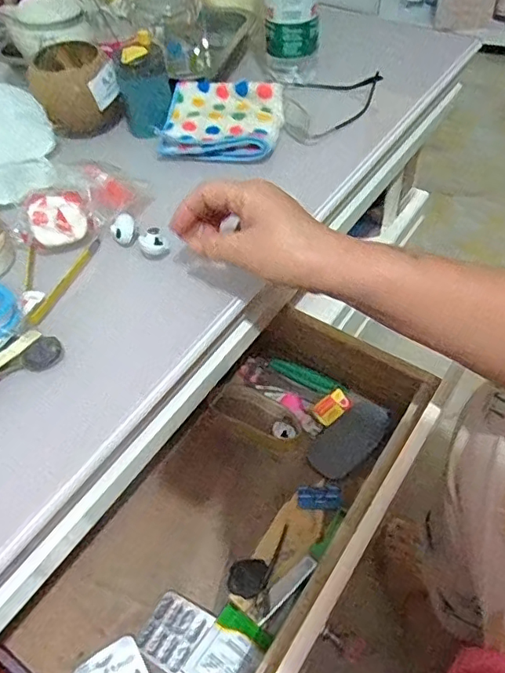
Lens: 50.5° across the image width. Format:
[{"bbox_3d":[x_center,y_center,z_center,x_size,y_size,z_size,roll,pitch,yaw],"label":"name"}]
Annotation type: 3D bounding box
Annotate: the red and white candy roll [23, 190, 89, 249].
[{"bbox_3d":[-0.171,-0.101,0.463,0.051,0.037,0.031,-8,51,-4],"label":"red and white candy roll"}]

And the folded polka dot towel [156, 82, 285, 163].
[{"bbox_3d":[-0.032,-0.236,0.578,0.122,0.030,0.109,7,51,9],"label":"folded polka dot towel"}]

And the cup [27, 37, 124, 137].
[{"bbox_3d":[-0.199,-0.276,0.595,0.085,0.068,0.097,-21,53,-14],"label":"cup"}]

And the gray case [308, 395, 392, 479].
[{"bbox_3d":[0.102,0.104,0.560,0.052,0.017,0.097,37,61,28],"label":"gray case"}]

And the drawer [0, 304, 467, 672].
[{"bbox_3d":[-0.032,0.178,0.465,0.225,0.106,0.482,26,57,23],"label":"drawer"}]

